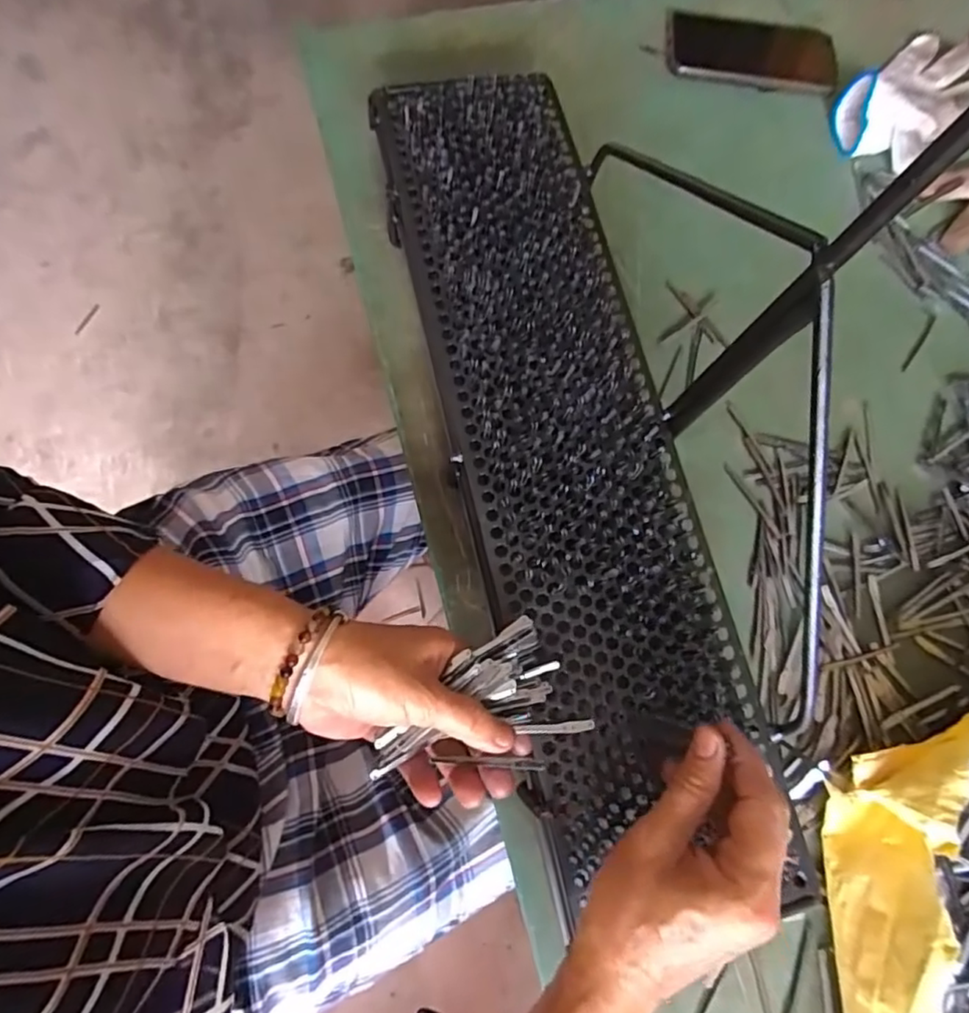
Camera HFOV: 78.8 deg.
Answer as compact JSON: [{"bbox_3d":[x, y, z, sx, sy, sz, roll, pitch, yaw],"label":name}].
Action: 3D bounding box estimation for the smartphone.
[{"bbox_3d":[0.263,-0.436,0.568,0.176,0.013,0.076,4,75,-1],"label":"smartphone"}]

